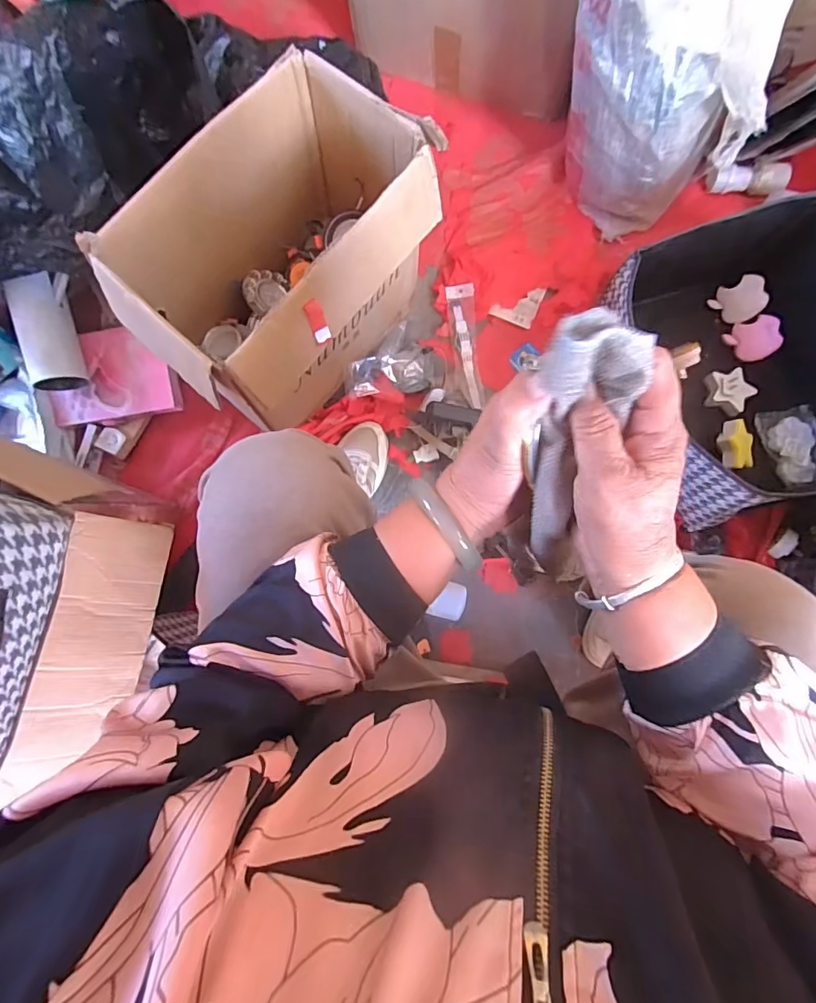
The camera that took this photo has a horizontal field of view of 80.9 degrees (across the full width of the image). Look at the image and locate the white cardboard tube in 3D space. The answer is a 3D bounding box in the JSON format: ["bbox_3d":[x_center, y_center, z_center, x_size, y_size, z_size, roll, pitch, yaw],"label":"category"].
[{"bbox_3d":[-0.539,-0.249,0.716,0.061,0.068,0.158,-7,108,1],"label":"white cardboard tube"}]

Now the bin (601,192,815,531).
[{"bbox_3d":[0.525,-0.221,0.742,0.298,0.195,0.423,-26,83,-2],"label":"bin"}]

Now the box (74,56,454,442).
[{"bbox_3d":[-0.153,-0.314,0.654,0.238,0.265,0.398,38,85,6],"label":"box"}]

